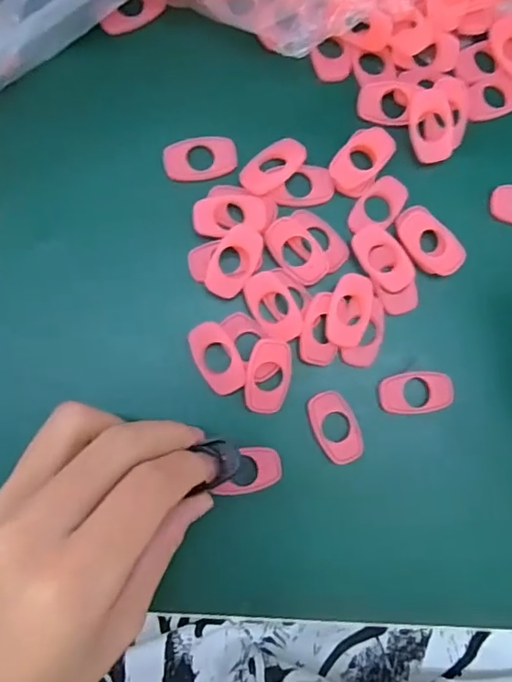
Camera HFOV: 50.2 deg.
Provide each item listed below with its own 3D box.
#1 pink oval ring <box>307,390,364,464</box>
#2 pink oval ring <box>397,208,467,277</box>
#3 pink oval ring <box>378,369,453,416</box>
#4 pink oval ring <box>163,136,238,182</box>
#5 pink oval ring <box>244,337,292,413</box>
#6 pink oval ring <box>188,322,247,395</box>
[{"bbox_3d":[0.036,0.038,0.241,0.019,0.004,0.032,-23,85,-6],"label":"pink oval ring"},{"bbox_3d":[0.079,-0.045,0.251,0.022,0.004,0.035,-38,87,-7],"label":"pink oval ring"},{"bbox_3d":[0.072,0.023,0.245,0.032,0.006,0.019,-5,84,-5],"label":"pink oval ring"},{"bbox_3d":[-0.025,-0.084,0.250,0.033,0.004,0.020,-10,84,-5],"label":"pink oval ring"},{"bbox_3d":[0.006,0.015,0.236,0.019,0.005,0.032,6,83,-4],"label":"pink oval ring"},{"bbox_3d":[-0.017,0.007,0.240,0.018,0.006,0.032,-24,86,-7],"label":"pink oval ring"}]

